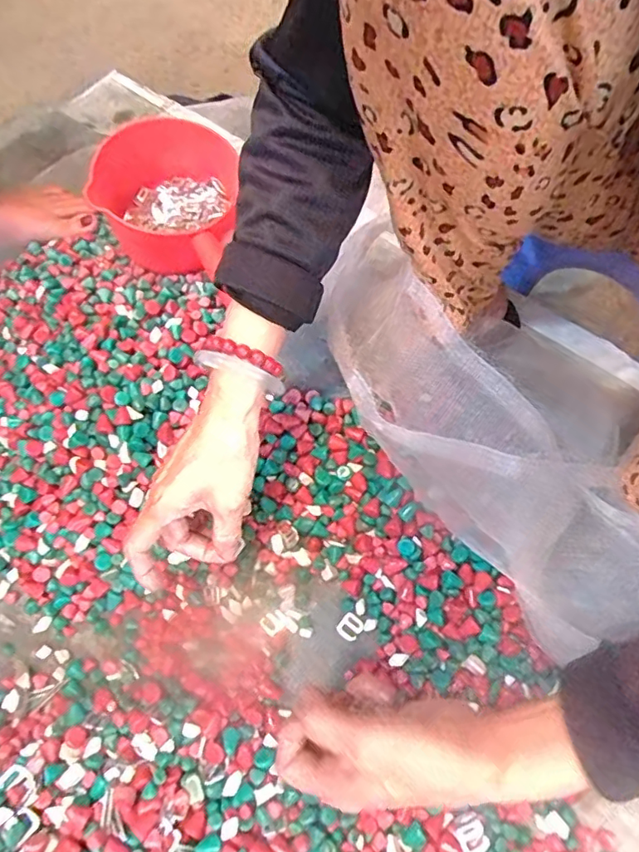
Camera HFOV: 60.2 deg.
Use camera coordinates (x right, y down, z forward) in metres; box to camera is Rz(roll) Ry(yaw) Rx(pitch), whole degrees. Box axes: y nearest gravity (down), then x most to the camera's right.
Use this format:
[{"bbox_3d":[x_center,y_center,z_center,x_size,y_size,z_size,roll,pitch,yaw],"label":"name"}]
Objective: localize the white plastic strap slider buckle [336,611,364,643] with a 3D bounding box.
[{"bbox_3d":[0.025,0.162,0.444,0.018,0.004,0.019,38,74,17],"label":"white plastic strap slider buckle"}]

